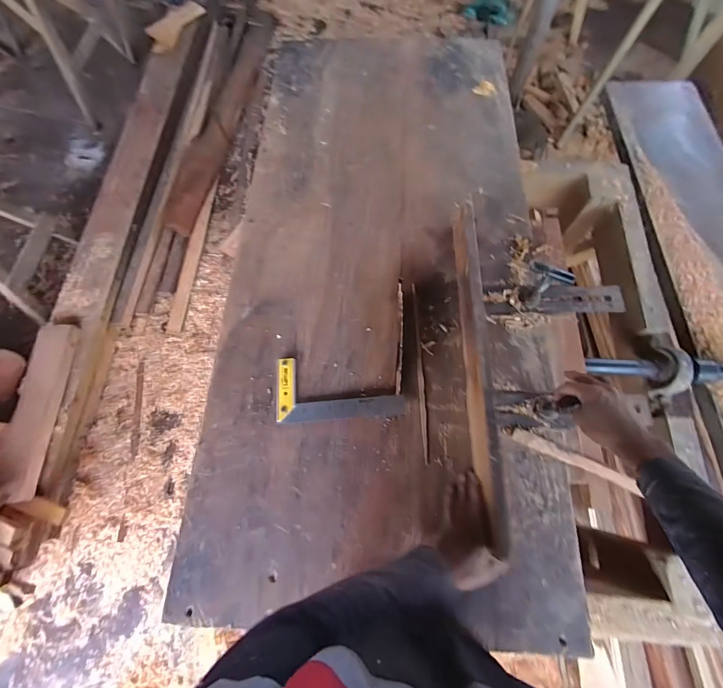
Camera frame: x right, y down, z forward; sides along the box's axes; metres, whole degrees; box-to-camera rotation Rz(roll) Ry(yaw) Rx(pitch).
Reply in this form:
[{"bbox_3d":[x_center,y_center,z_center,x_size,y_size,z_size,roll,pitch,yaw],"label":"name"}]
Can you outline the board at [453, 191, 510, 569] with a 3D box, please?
[{"bbox_3d":[0.221,0.002,0.644,0.026,0.105,0.671,1,69,2],"label":"board"}]

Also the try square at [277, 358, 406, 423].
[{"bbox_3d":[-0.044,0.090,0.674,0.254,0.013,0.128,-3,70,0],"label":"try square"}]

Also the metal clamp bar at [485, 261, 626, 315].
[{"bbox_3d":[0.422,-0.119,0.697,0.282,0.141,0.077,0,70,1],"label":"metal clamp bar"}]

